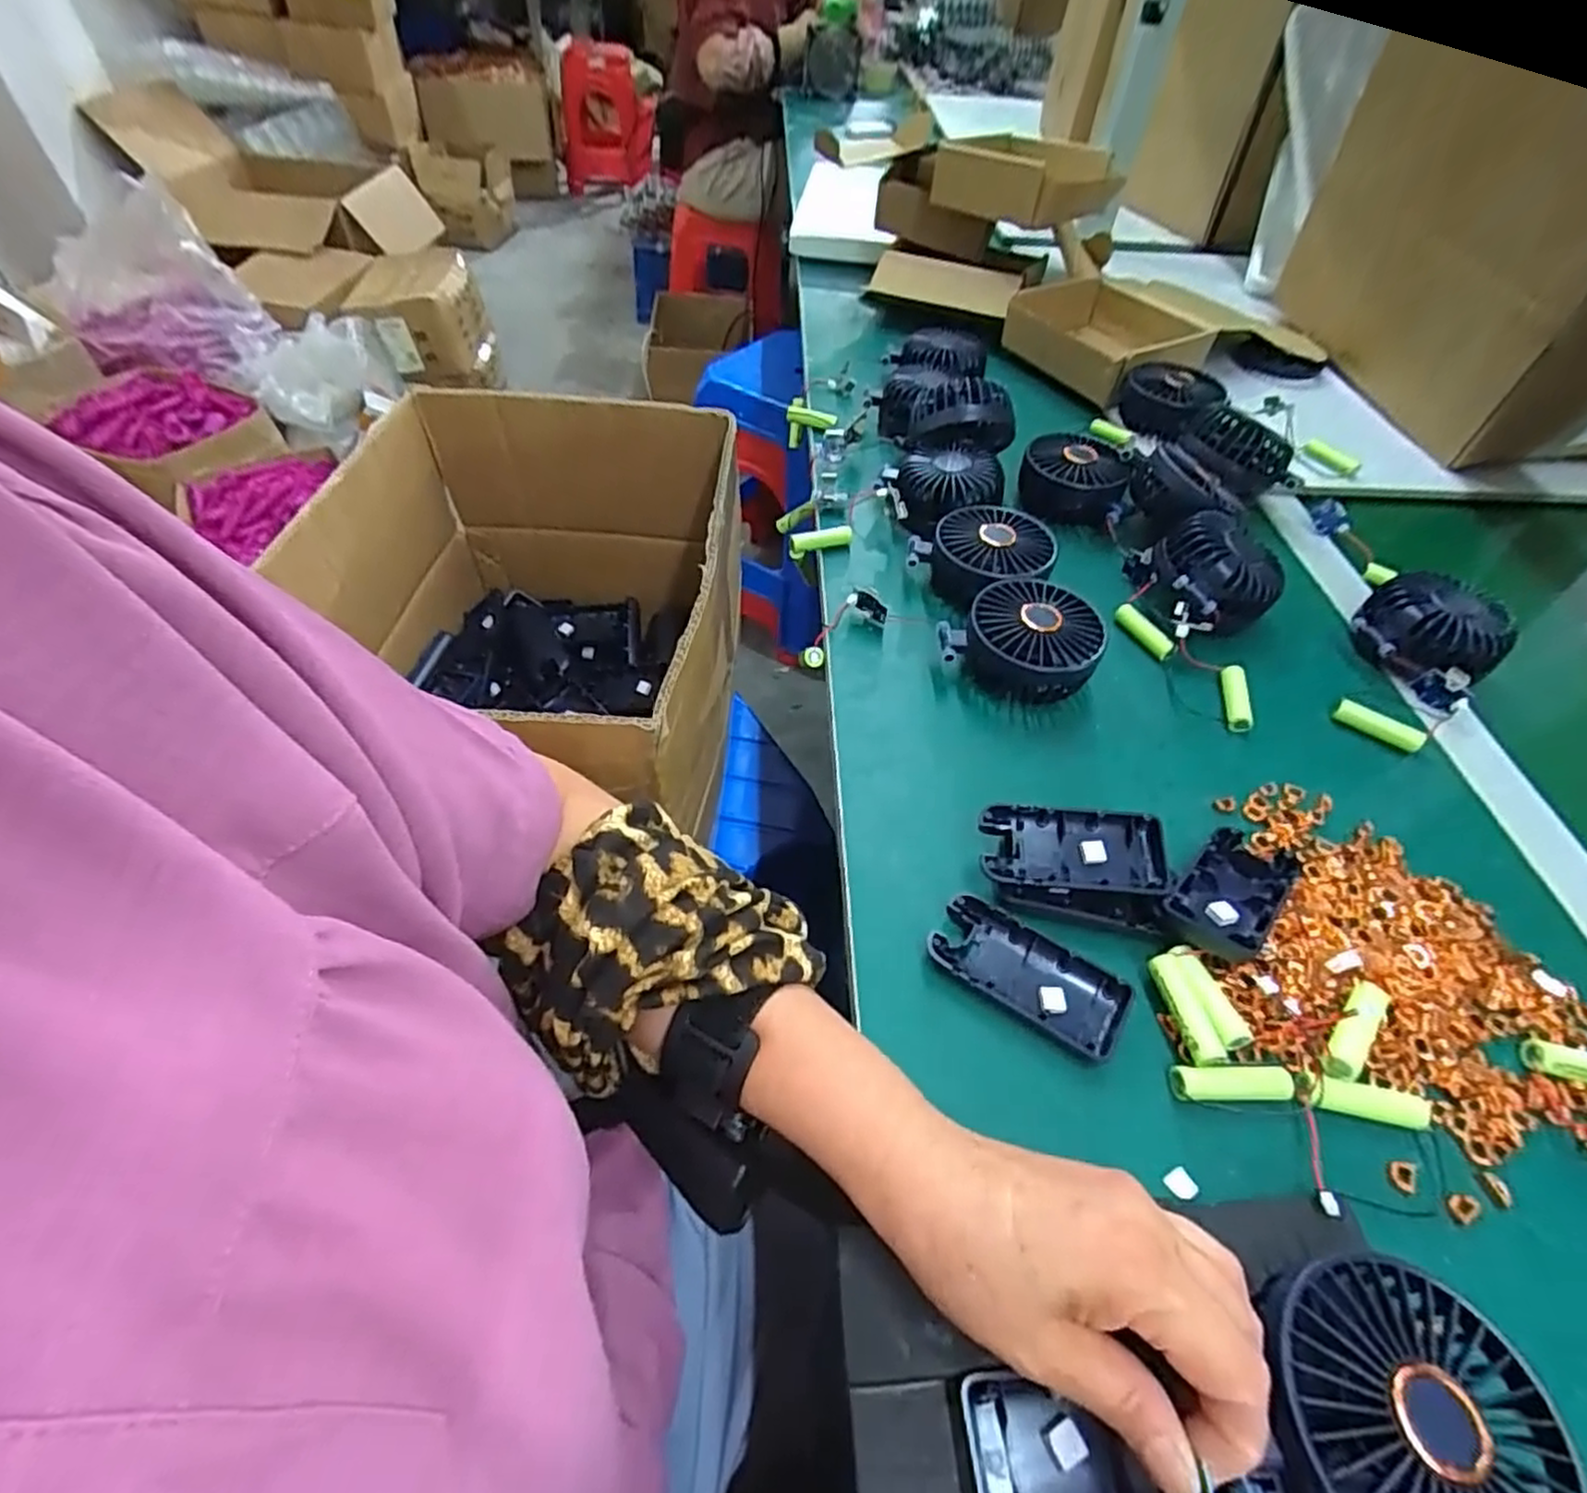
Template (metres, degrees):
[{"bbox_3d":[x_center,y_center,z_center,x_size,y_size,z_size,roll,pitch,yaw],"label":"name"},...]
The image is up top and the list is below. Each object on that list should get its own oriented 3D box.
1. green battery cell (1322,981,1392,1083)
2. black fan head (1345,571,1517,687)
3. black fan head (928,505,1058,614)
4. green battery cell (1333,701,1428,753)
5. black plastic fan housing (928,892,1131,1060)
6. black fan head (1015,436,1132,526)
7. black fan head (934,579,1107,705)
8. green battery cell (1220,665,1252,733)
[{"bbox_3d":[0.262,0.130,0.339,0.018,0.016,0.056,36,59,24],"label":"green battery cell"},{"bbox_3d":[0.444,-0.081,0.505,0.096,0.042,0.084,-35,60,-26],"label":"black fan head"},{"bbox_3d":[0.145,-0.138,0.536,0.086,0.040,0.083,15,52,10],"label":"black fan head"},{"bbox_3d":[0.384,-0.014,0.477,0.051,0.017,0.016,31,57,21],"label":"green battery cell"},{"bbox_3d":[0.115,0.112,0.358,0.094,0.014,0.043,28,55,19],"label":"black plastic fan housing"},{"bbox_3d":[0.235,-0.225,0.613,0.084,0.046,0.075,19,53,13],"label":"black fan head"},{"bbox_3d":[0.152,-0.071,0.485,0.099,0.048,0.079,25,55,18],"label":"black fan head"},{"bbox_3d":[0.294,-0.032,0.483,0.017,0.011,0.056,12,52,8],"label":"green battery cell"}]

